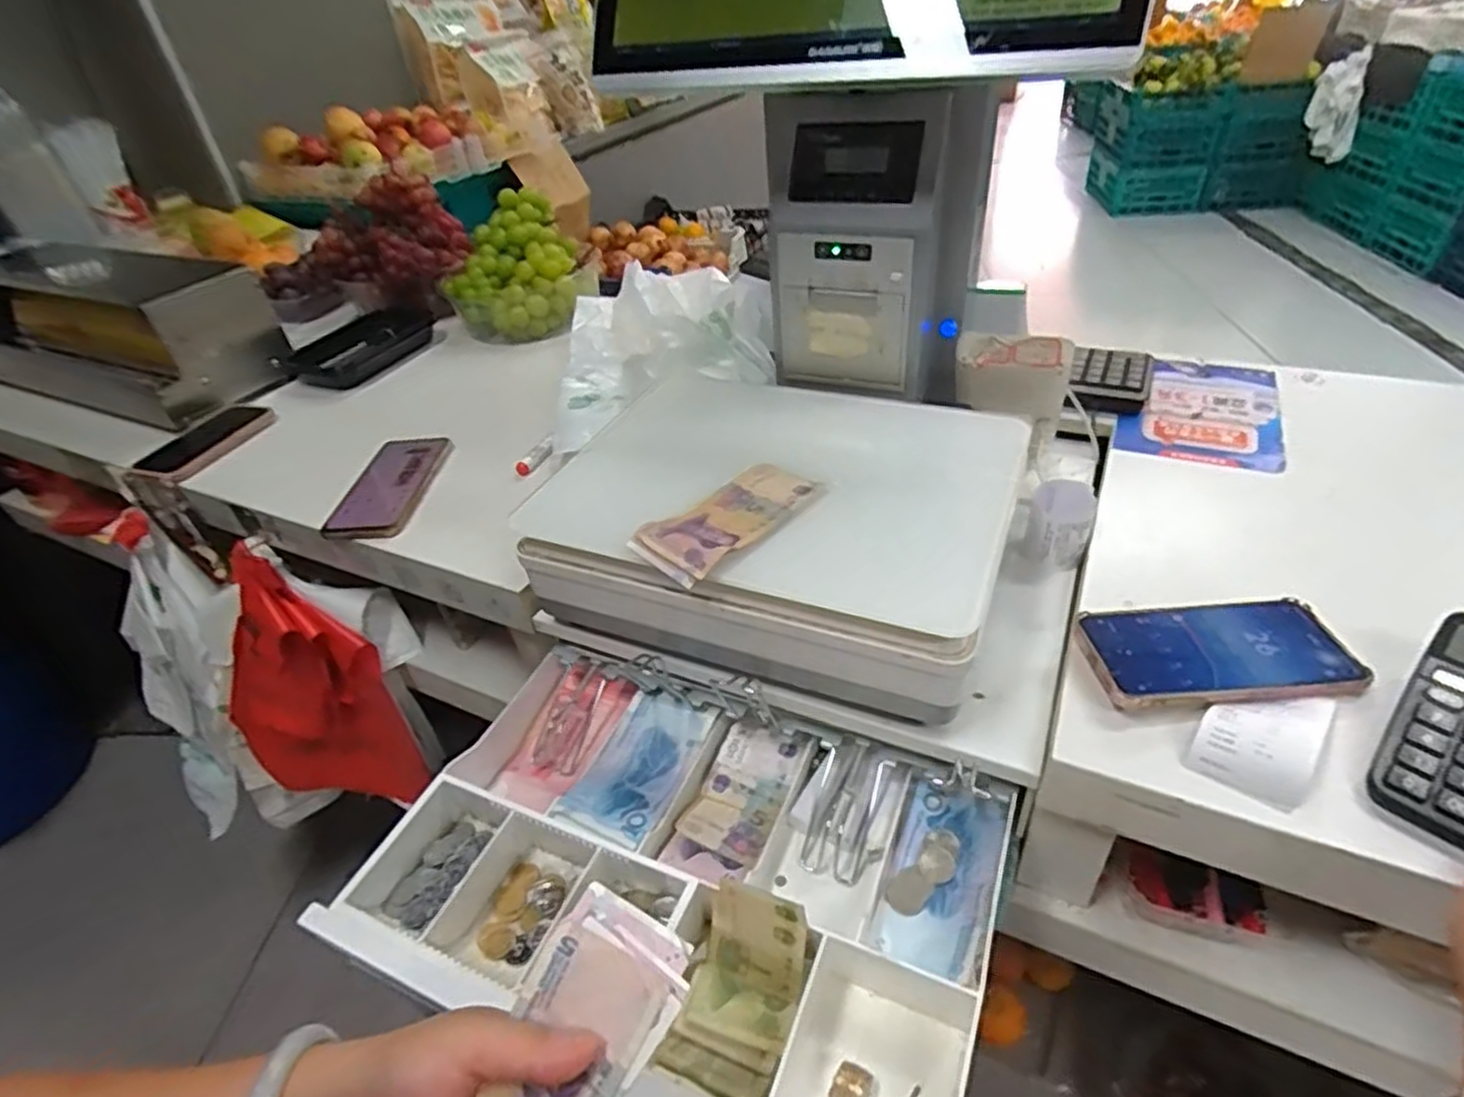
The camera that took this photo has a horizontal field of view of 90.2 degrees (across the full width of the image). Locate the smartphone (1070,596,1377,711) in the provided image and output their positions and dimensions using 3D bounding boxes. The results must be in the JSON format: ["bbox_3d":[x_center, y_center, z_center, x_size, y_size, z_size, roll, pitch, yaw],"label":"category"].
[{"bbox_3d":[0.310,0.066,0.466,0.158,0.014,0.072,-6,39,1],"label":"smartphone"}]

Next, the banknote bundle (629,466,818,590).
[{"bbox_3d":[-0.002,-0.023,0.498,0.062,0.015,0.125,28,51,35],"label":"banknote bundle"}]

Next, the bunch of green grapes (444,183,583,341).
[{"bbox_3d":[-0.303,-0.397,1.016,0.192,0.118,0.191,-15,40,-10],"label":"bunch of green grapes"}]

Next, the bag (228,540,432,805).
[{"bbox_3d":[-0.472,0.186,0.854,0.235,0.366,0.050,21,37,-2],"label":"bag"}]

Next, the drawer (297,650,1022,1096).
[{"bbox_3d":[-0.035,0.209,0.475,0.377,0.058,0.260,11,42,21],"label":"drawer"}]

